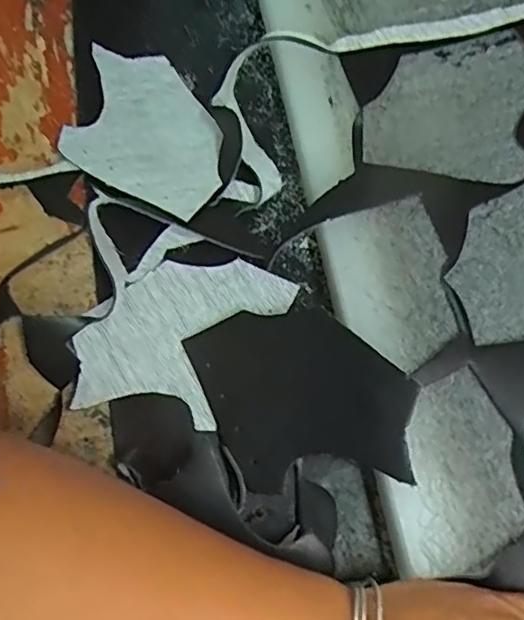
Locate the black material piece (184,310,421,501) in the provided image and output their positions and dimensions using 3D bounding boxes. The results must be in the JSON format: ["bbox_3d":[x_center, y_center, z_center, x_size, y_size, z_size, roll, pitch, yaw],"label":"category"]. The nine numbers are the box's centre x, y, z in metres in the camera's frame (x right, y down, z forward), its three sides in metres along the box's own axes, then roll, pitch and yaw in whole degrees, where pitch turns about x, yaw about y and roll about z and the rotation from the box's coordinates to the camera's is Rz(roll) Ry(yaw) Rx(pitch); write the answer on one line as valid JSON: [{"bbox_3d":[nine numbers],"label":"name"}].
[{"bbox_3d":[0.021,0.046,0.340,0.115,0.016,0.099,-7,71,0],"label":"black material piece"}]

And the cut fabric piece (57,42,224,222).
[{"bbox_3d":[-0.073,-0.119,0.402,0.097,0.016,0.116,15,63,-13],"label":"cut fabric piece"}]

